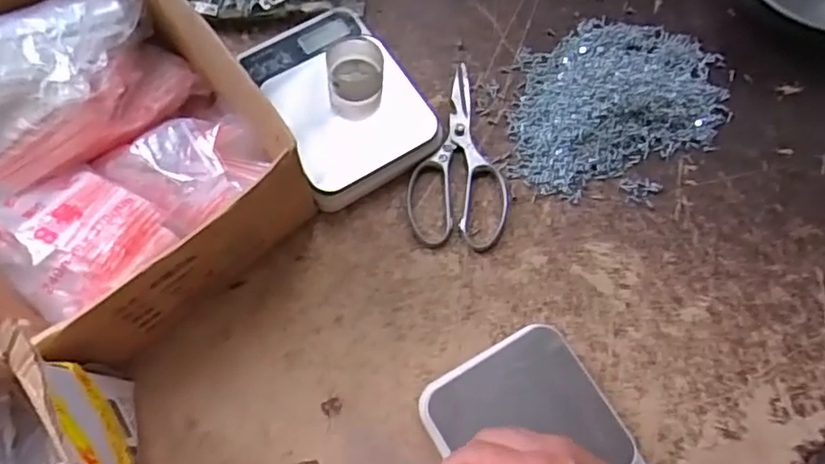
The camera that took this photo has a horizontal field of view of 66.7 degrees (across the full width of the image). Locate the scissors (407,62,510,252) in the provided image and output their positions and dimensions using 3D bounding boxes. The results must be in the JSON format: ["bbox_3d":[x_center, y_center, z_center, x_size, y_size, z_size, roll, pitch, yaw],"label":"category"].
[{"bbox_3d":[0.049,-0.081,0.628,0.098,0.012,0.200,5,70,0],"label":"scissors"}]

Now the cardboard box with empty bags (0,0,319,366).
[{"bbox_3d":[-0.284,-0.069,0.553,0.270,0.130,0.319,-40,76,-14],"label":"cardboard box with empty bags"}]

